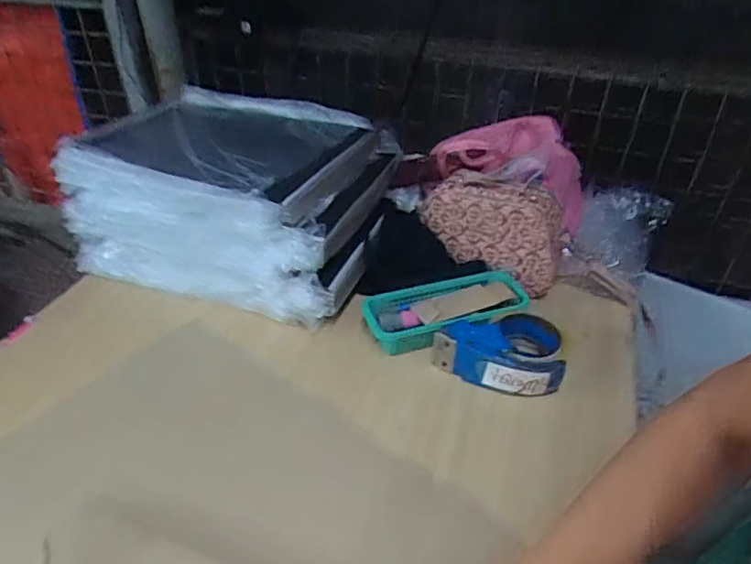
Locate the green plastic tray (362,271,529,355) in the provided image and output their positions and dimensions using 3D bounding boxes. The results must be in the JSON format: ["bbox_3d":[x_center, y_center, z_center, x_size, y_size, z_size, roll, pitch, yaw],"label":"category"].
[{"bbox_3d":[0.103,0.042,0.771,0.236,0.053,0.108,-11,39,-15],"label":"green plastic tray"}]

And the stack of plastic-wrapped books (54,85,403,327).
[{"bbox_3d":[-0.207,-0.148,0.872,0.440,0.175,0.336,13,39,15],"label":"stack of plastic-wrapped books"}]

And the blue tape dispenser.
[{"bbox_3d":[0.157,0.086,0.717,0.159,0.053,0.112,8,38,9],"label":"blue tape dispenser"}]

